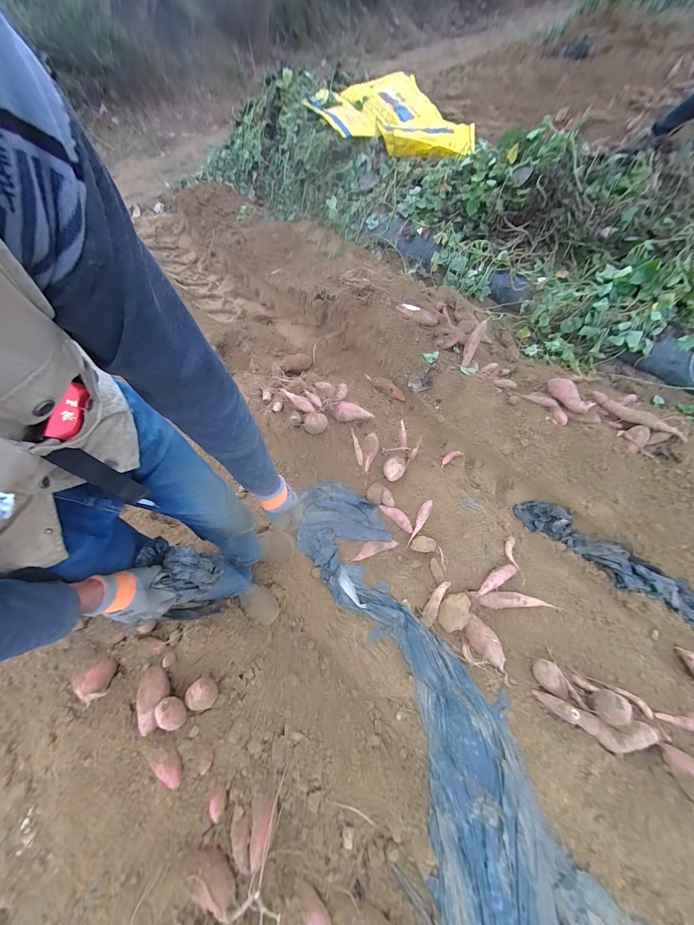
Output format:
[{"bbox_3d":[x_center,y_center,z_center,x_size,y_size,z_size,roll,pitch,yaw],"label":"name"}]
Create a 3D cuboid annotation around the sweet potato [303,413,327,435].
[{"bbox_3d":[-0.121,-0.154,1.169,0.079,0.097,0.088,18,65,12],"label":"sweet potato"}]

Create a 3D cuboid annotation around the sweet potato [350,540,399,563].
[{"bbox_3d":[0.099,0.321,1.119,0.194,0.044,0.048,-17,67,-10],"label":"sweet potato"}]

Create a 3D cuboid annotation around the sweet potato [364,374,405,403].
[{"bbox_3d":[0.194,-0.385,1.542,0.253,0.054,0.073,37,70,18],"label":"sweet potato"}]

